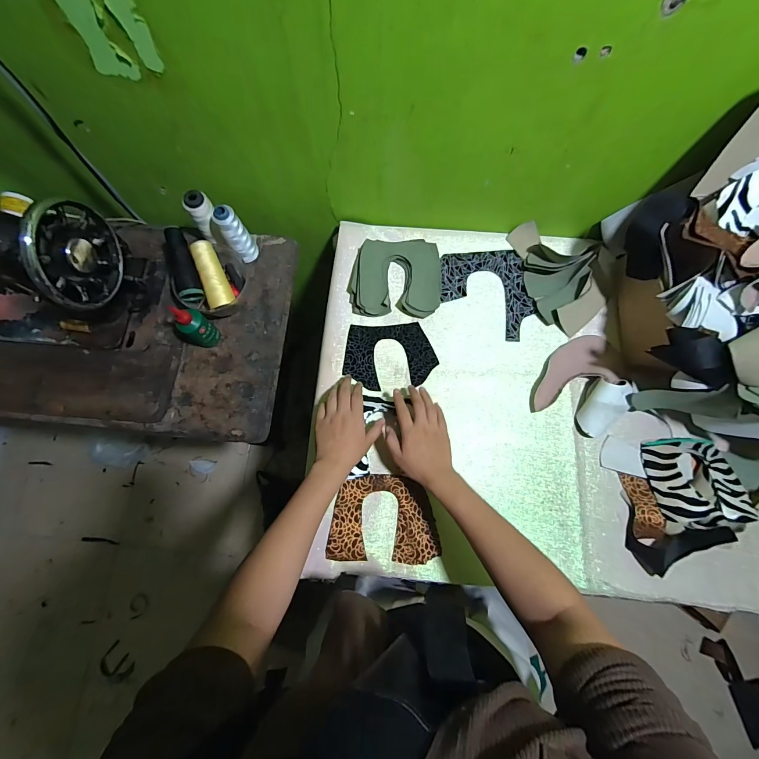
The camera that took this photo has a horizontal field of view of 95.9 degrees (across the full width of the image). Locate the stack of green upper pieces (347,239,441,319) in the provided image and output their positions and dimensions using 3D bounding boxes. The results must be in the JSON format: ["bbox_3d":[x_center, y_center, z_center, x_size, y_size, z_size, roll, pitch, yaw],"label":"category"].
[{"bbox_3d":[0.028,-0.181,0.613,0.159,0.030,0.141,1,77,0],"label":"stack of green upper pieces"}]

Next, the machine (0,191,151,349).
[{"bbox_3d":[-0.590,-0.164,0.501,0.381,0.204,0.167,7,77,1],"label":"machine"}]

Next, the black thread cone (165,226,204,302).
[{"bbox_3d":[-0.319,-0.187,0.562,0.036,0.044,0.121,-14,95,-4],"label":"black thread cone"}]

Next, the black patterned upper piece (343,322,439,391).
[{"bbox_3d":[0.018,-0.042,0.597,0.156,0.011,0.113,-5,77,-2],"label":"black patterned upper piece"}]

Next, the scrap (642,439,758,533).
[{"bbox_3d":[0.482,0.154,0.516,0.123,0.057,0.127,-4,76,-1],"label":"scrap"}]

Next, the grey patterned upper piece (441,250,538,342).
[{"bbox_3d":[0.193,-0.154,0.619,0.161,0.006,0.172,-3,76,-1],"label":"grey patterned upper piece"}]

